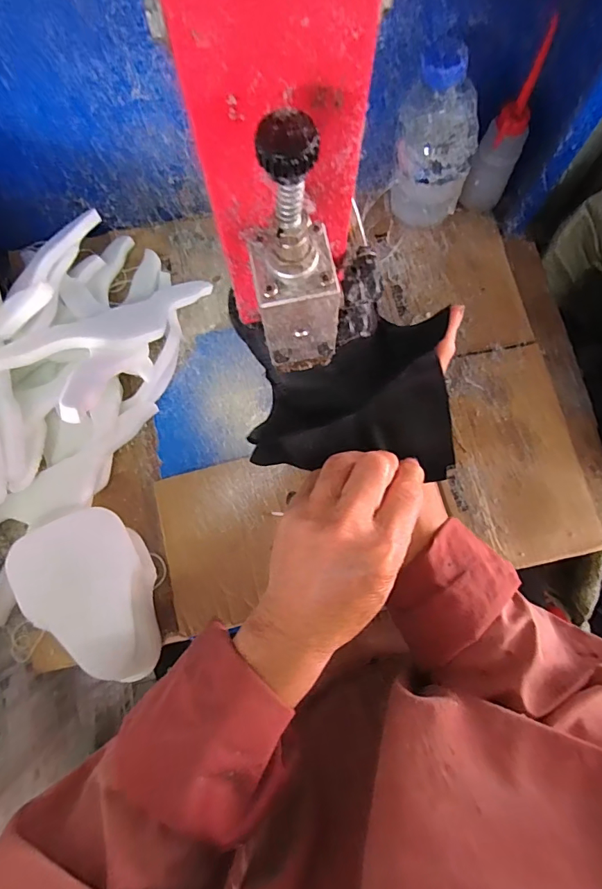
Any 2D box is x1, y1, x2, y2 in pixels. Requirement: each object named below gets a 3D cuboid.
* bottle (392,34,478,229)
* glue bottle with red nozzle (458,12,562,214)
[{"bbox_3d":[0.147,-0.318,0.487,0.082,0.173,0.072,43,80,9],"label":"bottle"},{"bbox_3d":[0.226,-0.334,0.488,0.046,0.185,0.035,27,78,6],"label":"glue bottle with red nozzle"}]

